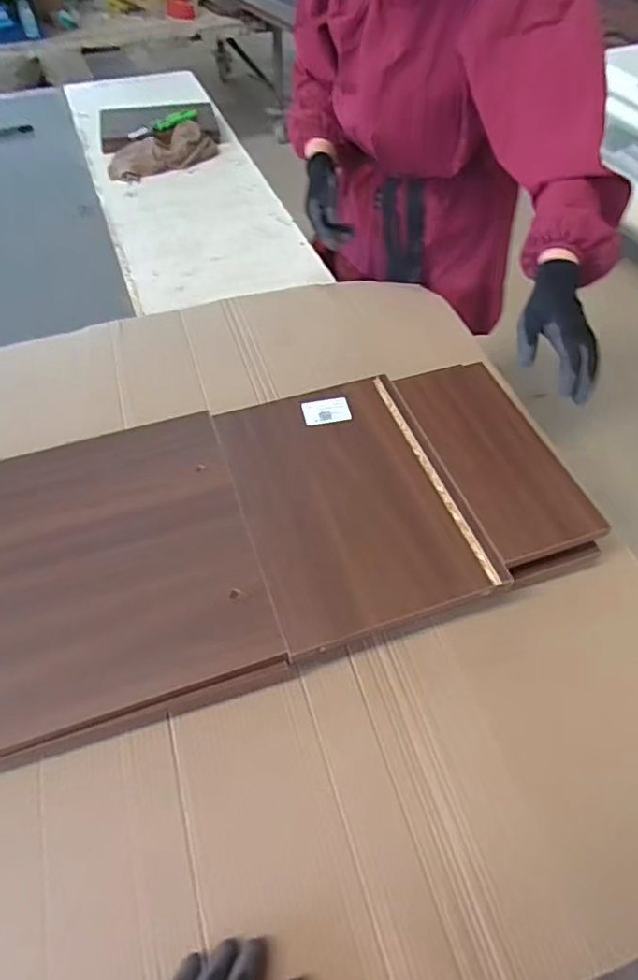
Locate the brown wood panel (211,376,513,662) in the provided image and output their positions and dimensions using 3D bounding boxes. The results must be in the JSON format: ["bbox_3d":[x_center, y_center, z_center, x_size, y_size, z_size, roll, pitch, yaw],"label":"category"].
[{"bbox_3d":[0.034,0.002,0.663,0.242,0.016,0.335,-15,55,-12],"label":"brown wood panel"}]

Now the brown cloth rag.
[{"bbox_3d":[-0.401,-0.874,1.452,0.289,0.056,0.167,-15,55,-12],"label":"brown cloth rag"}]

